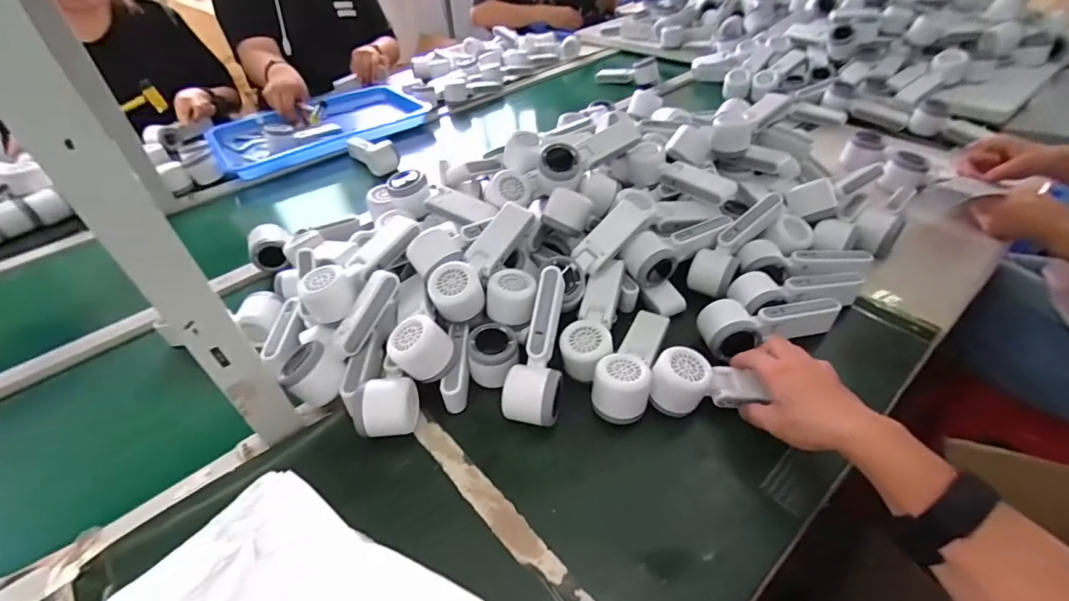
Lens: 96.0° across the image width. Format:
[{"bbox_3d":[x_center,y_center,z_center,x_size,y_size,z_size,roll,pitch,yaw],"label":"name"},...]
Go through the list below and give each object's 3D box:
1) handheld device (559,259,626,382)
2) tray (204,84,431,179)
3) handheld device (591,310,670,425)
[{"bbox_3d":[0.073,0.019,0.580,0.058,0.046,0.166,9,43,14],"label":"handheld device"},{"bbox_3d":[-0.509,-0.430,1.163,0.477,0.033,0.333,-23,45,-19],"label":"tray"},{"bbox_3d":[0.115,0.060,0.549,0.056,0.052,0.159,14,45,20],"label":"handheld device"}]

